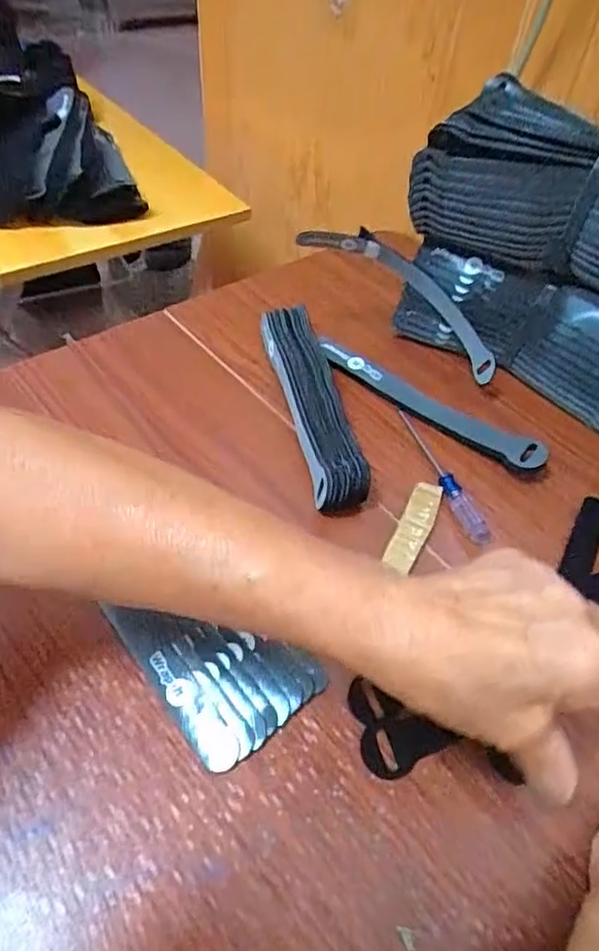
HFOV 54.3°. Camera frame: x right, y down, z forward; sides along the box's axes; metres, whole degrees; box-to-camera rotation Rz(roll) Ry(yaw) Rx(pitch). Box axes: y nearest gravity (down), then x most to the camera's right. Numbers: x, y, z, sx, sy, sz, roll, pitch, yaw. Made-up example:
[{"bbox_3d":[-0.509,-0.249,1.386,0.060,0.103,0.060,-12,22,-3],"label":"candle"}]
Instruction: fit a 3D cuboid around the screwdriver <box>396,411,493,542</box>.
[{"bbox_3d":[0.096,-0.003,0.402,0.014,0.018,0.118,-16,54,-17],"label":"screwdriver"}]

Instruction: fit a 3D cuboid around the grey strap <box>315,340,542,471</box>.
[{"bbox_3d":[0.092,-0.055,0.434,0.186,0.019,0.020,34,56,21],"label":"grey strap"}]

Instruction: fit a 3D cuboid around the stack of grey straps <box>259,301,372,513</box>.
[{"bbox_3d":[0.007,-0.056,0.420,0.037,0.028,0.193,-8,52,-12],"label":"stack of grey straps"}]

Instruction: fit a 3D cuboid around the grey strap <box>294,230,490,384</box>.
[{"bbox_3d":[0.083,-0.141,0.453,0.177,0.028,0.048,36,53,-6],"label":"grey strap"}]

